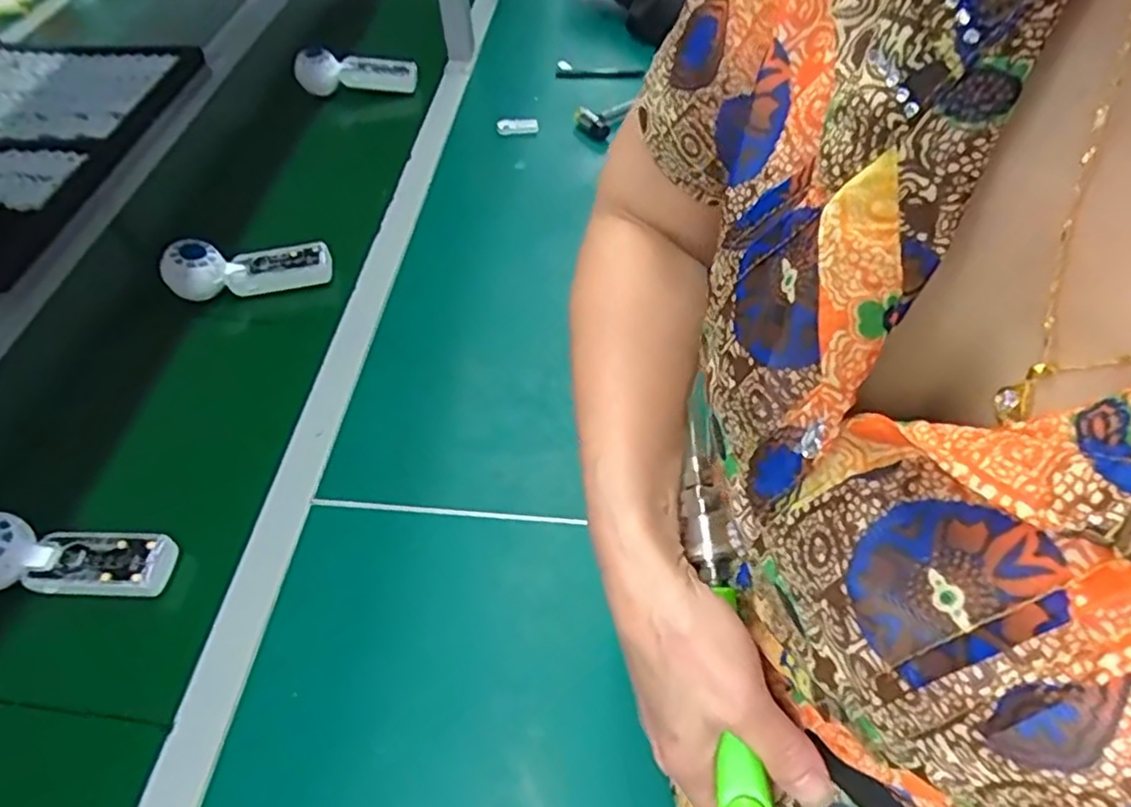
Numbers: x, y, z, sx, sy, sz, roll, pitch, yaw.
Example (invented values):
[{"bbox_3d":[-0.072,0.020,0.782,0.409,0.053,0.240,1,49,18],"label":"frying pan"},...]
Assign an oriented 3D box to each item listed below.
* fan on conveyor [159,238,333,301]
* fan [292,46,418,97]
[{"bbox_3d":[-0.351,-0.150,0.755,0.169,0.055,0.043,-6,53,-15],"label":"fan on conveyor"},{"bbox_3d":[-0.311,-0.492,1.015,0.174,0.071,0.048,-5,52,-16],"label":"fan"}]

